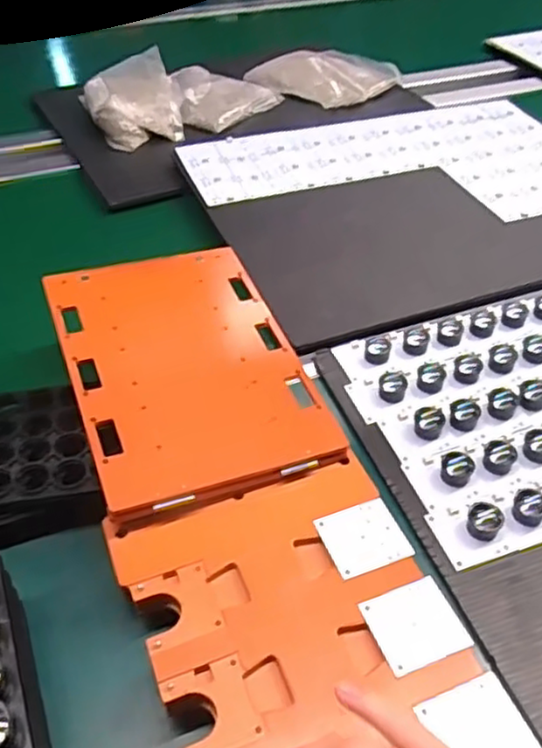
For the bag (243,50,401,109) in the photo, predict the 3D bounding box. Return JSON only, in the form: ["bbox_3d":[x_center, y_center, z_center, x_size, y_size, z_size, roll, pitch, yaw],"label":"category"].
[{"bbox_3d":[0.077,-0.436,1.002,0.155,0.034,0.183,-32,53,-29],"label":"bag"}]

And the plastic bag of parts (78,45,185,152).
[{"bbox_3d":[-0.185,-0.360,0.900,0.116,0.053,0.171,-12,46,-12],"label":"plastic bag of parts"}]

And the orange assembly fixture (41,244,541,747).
[{"bbox_3d":[-0.020,0.070,0.428,0.163,0.025,0.453,-16,52,-16],"label":"orange assembly fixture"}]

